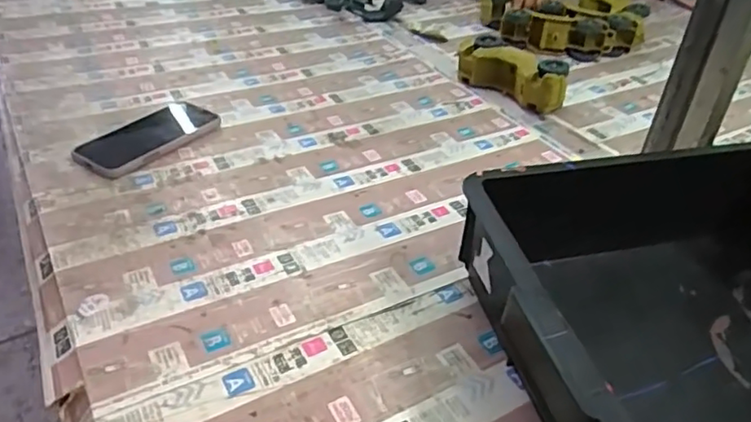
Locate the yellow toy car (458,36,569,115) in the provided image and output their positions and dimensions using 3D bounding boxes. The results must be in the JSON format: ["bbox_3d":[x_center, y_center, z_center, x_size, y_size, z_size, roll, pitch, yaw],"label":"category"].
[{"bbox_3d":[0.187,-0.193,0.841,0.065,0.058,0.169,-26,48,-34],"label":"yellow toy car"}]

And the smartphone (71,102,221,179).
[{"bbox_3d":[-0.265,-0.091,0.708,0.092,0.013,0.167,22,39,24],"label":"smartphone"}]

